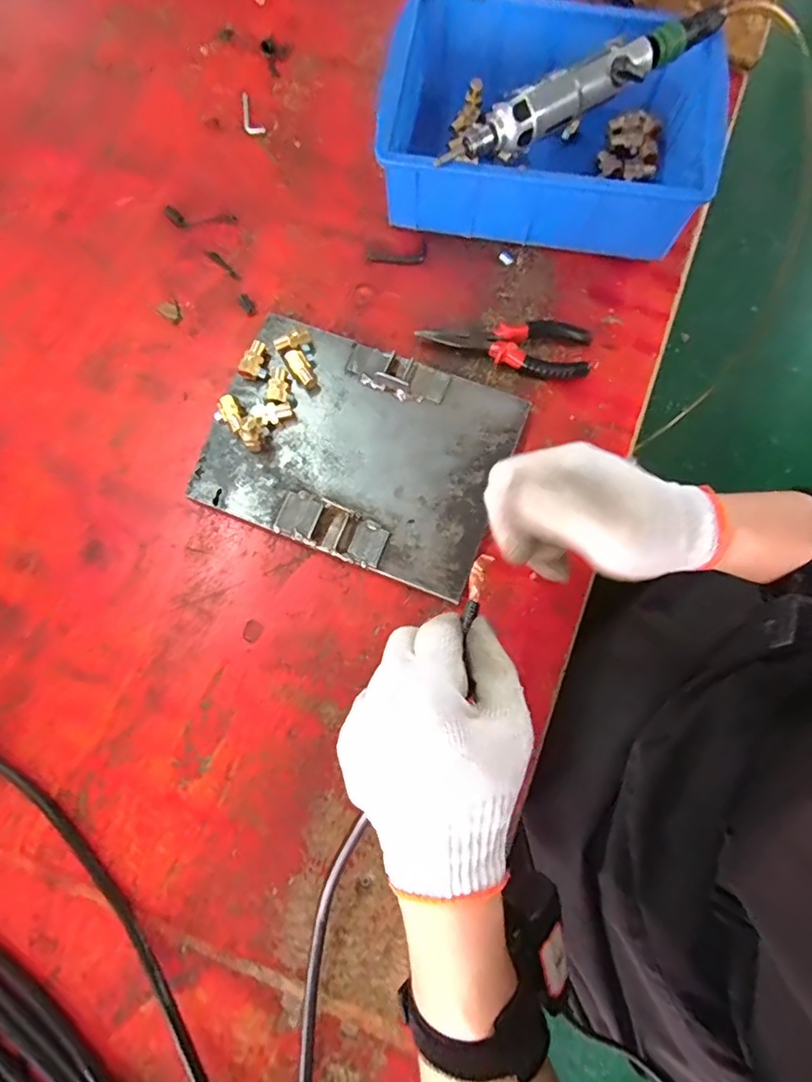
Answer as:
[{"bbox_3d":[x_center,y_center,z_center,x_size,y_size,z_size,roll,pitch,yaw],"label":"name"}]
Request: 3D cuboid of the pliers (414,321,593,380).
[{"bbox_3d":[0.093,-0.185,0.490,0.152,0.022,0.053,11,76,2],"label":"pliers"}]

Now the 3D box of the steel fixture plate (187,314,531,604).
[{"bbox_3d":[-0.038,-0.080,0.468,0.246,0.021,0.188,21,77,5],"label":"steel fixture plate"}]

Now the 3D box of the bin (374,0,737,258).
[{"bbox_3d":[0.127,-0.388,0.504,0.290,0.096,0.199,9,76,2],"label":"bin"}]

